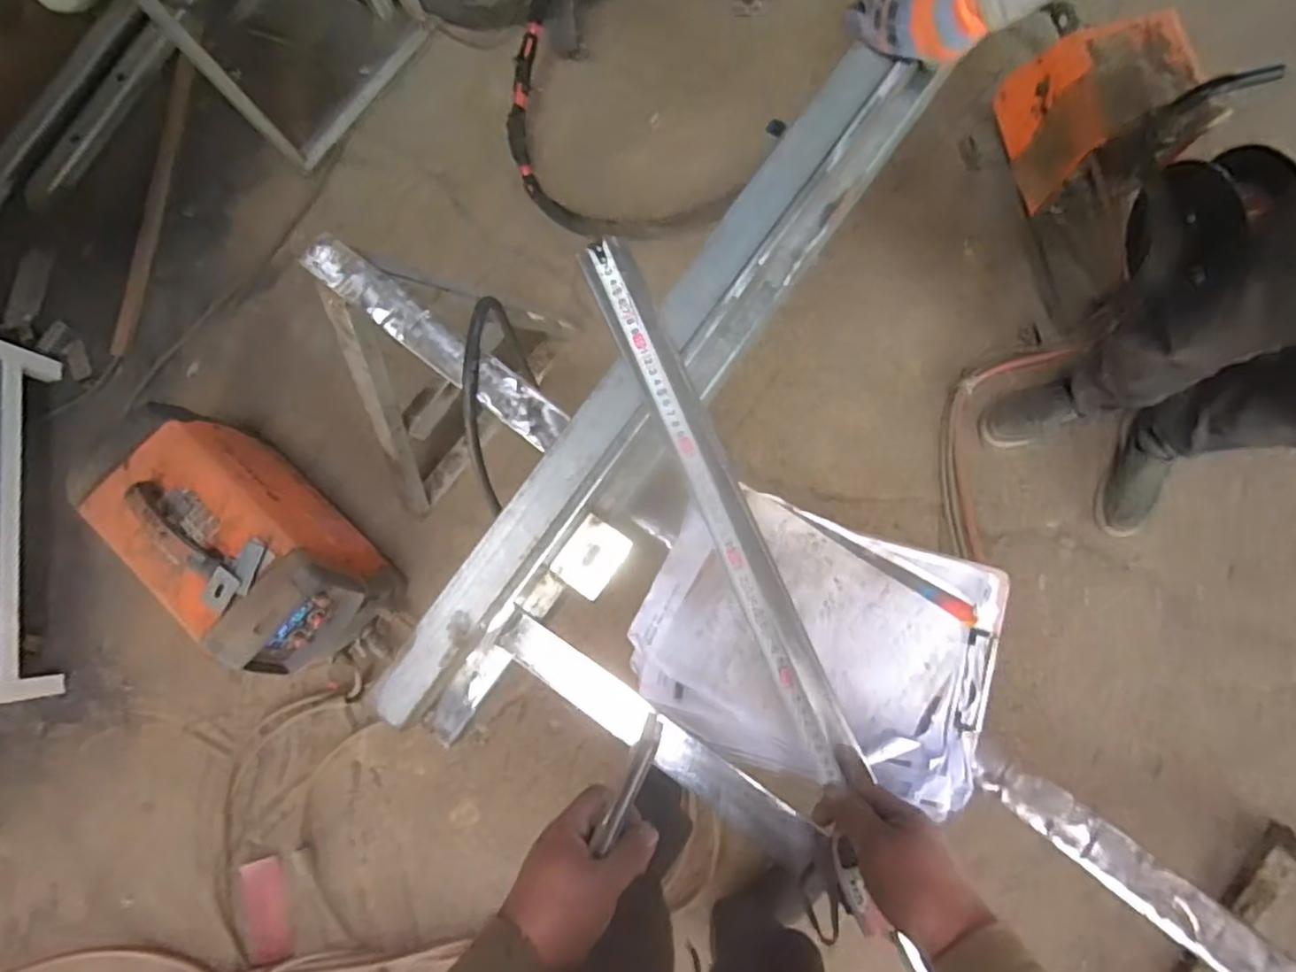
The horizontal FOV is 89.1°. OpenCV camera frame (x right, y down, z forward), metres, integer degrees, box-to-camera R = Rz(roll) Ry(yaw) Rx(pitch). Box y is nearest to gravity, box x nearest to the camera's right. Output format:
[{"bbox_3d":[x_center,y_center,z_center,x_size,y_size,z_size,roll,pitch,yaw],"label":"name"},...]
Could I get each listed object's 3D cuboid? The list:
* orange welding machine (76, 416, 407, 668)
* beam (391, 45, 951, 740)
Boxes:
[{"bbox_3d":[-0.727,0.104,1.202,0.465,0.293,0.242,42,86,9],"label":"orange welding machine"},{"bbox_3d":[0.031,-0.113,0.618,0.085,0.073,0.828,35,84,9],"label":"beam"}]

